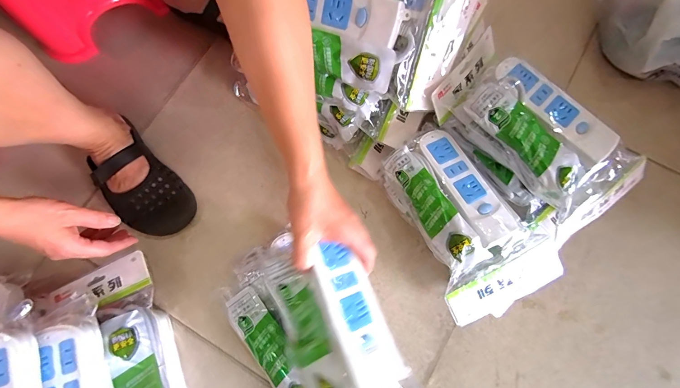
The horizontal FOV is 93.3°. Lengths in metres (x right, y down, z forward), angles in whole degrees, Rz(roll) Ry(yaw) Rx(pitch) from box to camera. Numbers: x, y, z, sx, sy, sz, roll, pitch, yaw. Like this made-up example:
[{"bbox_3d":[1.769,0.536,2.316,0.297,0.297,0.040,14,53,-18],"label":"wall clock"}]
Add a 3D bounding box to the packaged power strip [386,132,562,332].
[{"bbox_3d":[0.157,0.033,0.422,0.160,0.057,0.255,-34,77,-8],"label":"packaged power strip"}]

